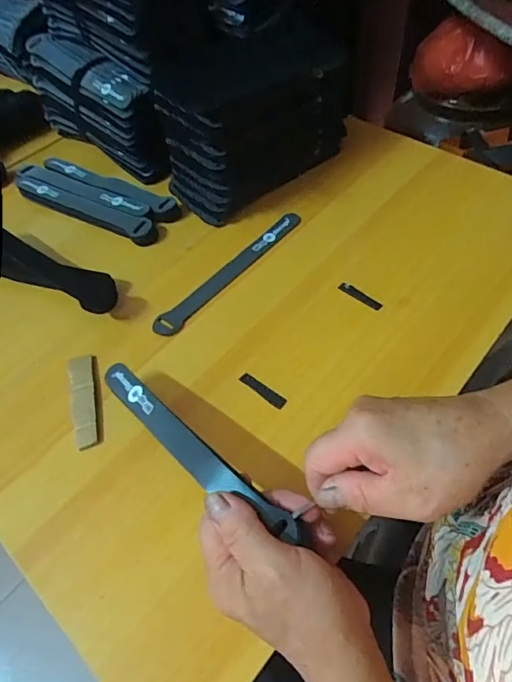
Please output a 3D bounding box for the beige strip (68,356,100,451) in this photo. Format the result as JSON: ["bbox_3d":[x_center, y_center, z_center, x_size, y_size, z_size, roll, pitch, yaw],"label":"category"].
[{"bbox_3d":[-0.142,0.047,0.370,0.022,0.007,0.088,-15,56,-7],"label":"beige strip"}]

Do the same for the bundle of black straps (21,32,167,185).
[{"bbox_3d":[-0.180,-0.265,0.516,0.058,0.096,0.217,-39,62,-22],"label":"bundle of black straps"}]

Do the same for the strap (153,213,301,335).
[{"bbox_3d":[-0.023,-0.071,0.441,0.024,0.006,0.195,35,64,24],"label":"strap"}]

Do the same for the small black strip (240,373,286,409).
[{"bbox_3d":[0.005,0.041,0.371,0.045,0.004,0.011,33,63,23],"label":"small black strip"}]

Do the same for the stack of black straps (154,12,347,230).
[{"bbox_3d":[0.007,-0.226,0.475,0.205,0.121,0.077,-39,62,-22],"label":"stack of black straps"}]

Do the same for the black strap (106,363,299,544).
[{"bbox_3d":[-0.050,0.067,0.300,0.189,0.012,0.023,32,62,34],"label":"black strap"}]

